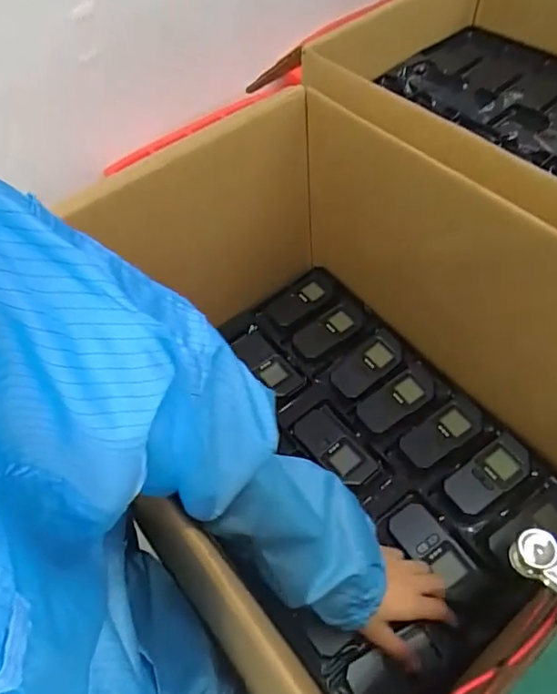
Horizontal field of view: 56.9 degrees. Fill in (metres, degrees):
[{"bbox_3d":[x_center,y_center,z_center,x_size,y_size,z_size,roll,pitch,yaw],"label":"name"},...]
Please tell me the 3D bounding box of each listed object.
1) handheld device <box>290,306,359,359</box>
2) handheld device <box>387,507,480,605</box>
[{"bbox_3d":[0.070,-0.024,0.755,0.106,0.011,0.041,-30,58,-15],"label":"handheld device"},{"bbox_3d":[0.173,0.227,0.575,0.050,0.011,0.104,-35,65,-18],"label":"handheld device"}]

